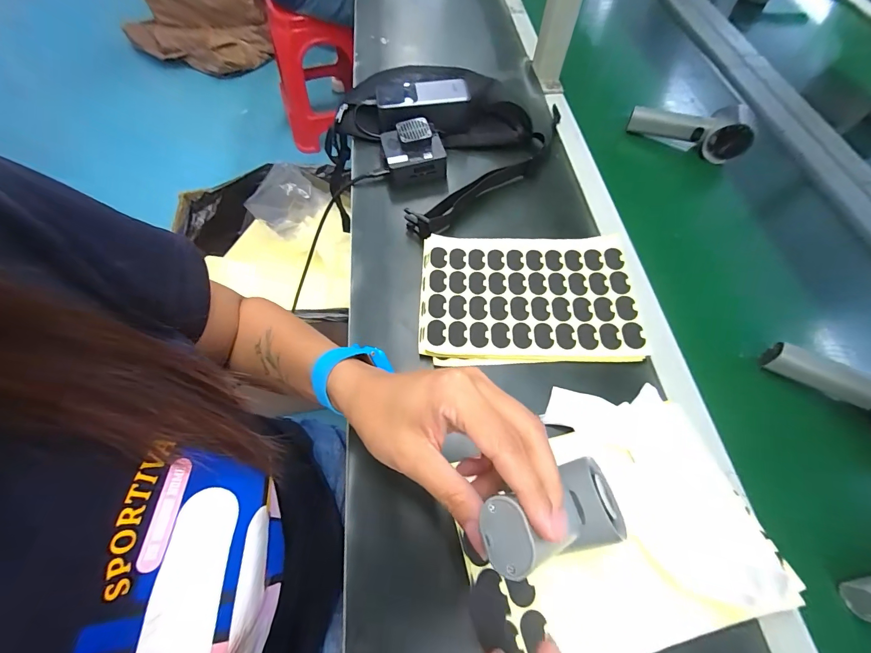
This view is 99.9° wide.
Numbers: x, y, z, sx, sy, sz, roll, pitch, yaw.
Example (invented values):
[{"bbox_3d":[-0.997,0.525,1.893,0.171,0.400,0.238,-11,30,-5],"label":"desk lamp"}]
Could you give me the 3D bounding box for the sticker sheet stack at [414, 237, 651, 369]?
[{"bbox_3d":[0.097,-0.033,0.396,0.220,0.014,0.156,0,60,2],"label":"sticker sheet stack"}]

